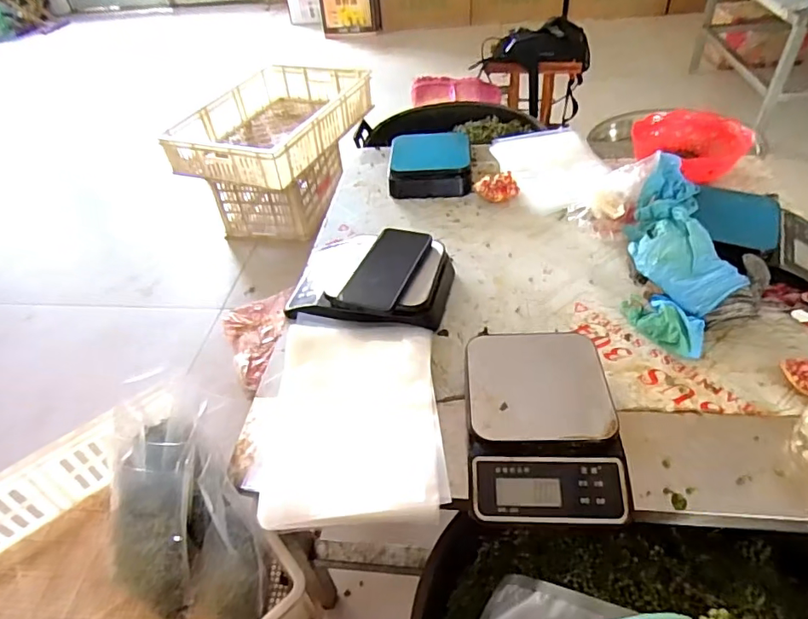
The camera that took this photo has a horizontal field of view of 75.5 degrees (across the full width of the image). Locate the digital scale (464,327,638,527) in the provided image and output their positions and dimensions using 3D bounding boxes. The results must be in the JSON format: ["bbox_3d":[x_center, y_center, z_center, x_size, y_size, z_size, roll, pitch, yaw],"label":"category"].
[{"bbox_3d":[0.142,0.114,0.548,0.151,0.048,0.205,-2,44,5],"label":"digital scale"}]

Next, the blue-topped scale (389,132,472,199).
[{"bbox_3d":[0.051,-0.275,0.985,0.150,0.067,0.127,0,44,7],"label":"blue-topped scale"}]

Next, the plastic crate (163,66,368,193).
[{"bbox_3d":[-0.405,-0.581,1.634,0.422,0.129,0.589,14,47,20],"label":"plastic crate"}]

